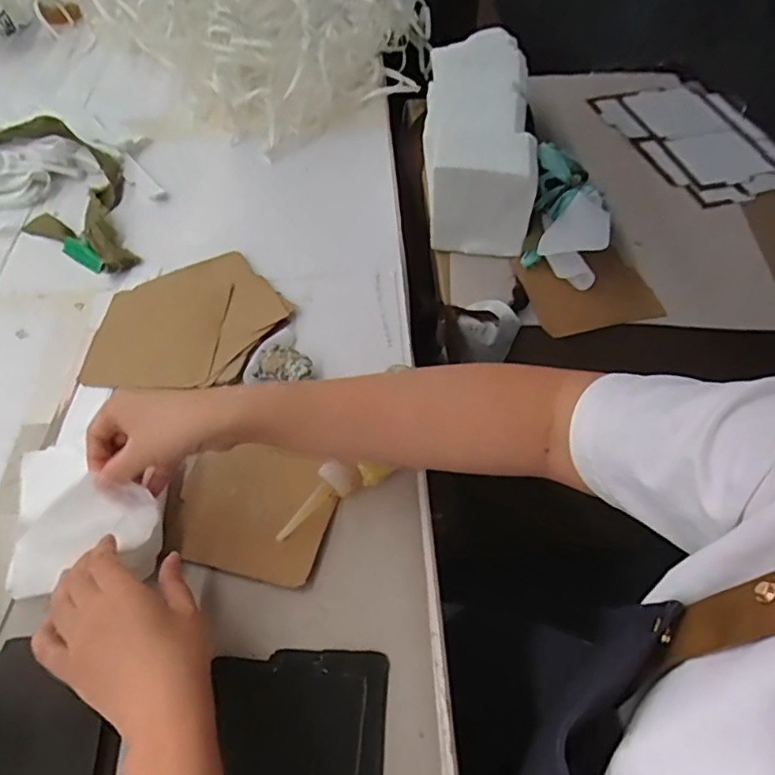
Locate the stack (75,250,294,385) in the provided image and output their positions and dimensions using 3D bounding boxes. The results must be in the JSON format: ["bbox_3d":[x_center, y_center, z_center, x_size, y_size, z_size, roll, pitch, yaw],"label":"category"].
[{"bbox_3d":[-0.201,-0.074,0.632,0.190,0.013,0.177,3,54,3],"label":"stack"}]

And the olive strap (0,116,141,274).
[{"bbox_3d":[-0.456,-0.282,0.764,0.459,0.044,0.154,26,58,18],"label":"olive strap"}]

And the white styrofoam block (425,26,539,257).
[{"bbox_3d":[0.109,-0.308,0.721,0.116,0.122,0.288,4,54,4],"label":"white styrofoam block"}]

